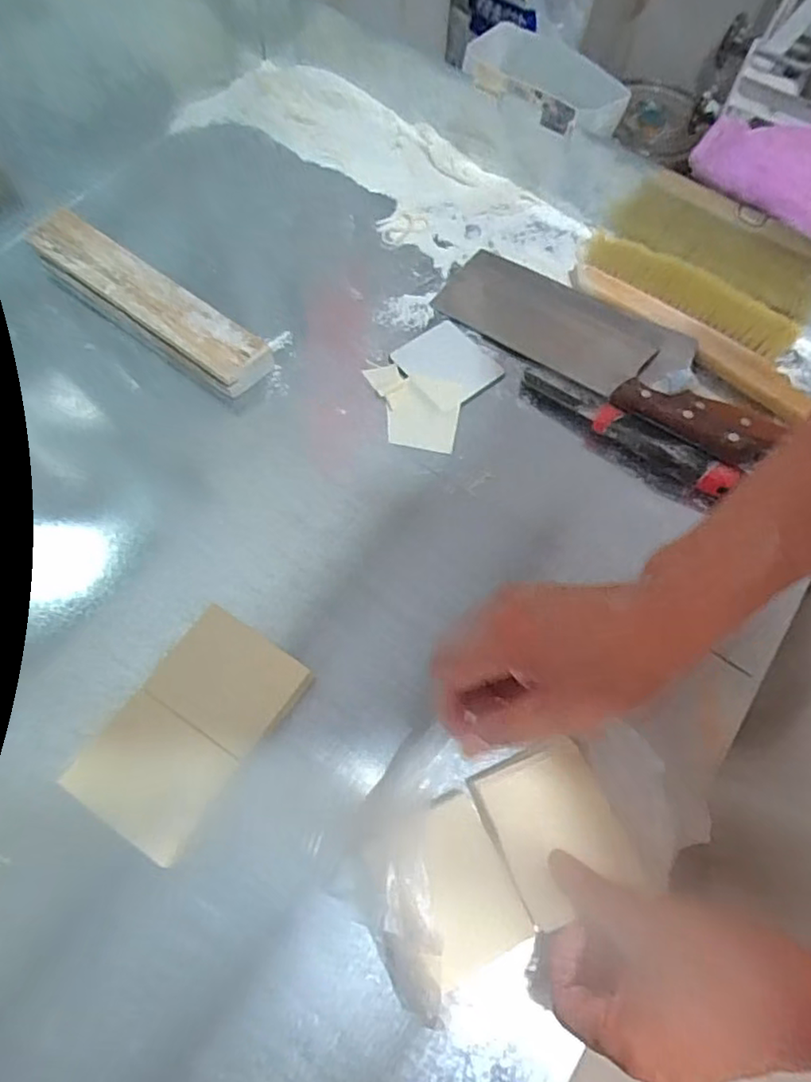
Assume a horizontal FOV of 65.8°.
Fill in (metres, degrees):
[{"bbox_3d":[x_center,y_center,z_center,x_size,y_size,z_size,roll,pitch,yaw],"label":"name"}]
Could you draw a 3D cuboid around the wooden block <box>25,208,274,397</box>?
[{"bbox_3d":[-0.235,-0.217,0.577,0.270,0.037,0.057,35,69,13],"label":"wooden block"}]

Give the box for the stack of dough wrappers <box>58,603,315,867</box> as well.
[{"bbox_3d":[-0.144,0.126,0.430,0.090,0.025,0.152,34,69,13],"label":"stack of dough wrappers"}]

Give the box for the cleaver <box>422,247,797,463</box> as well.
[{"bbox_3d":[0.183,-0.182,0.576,0.326,0.024,0.101,38,70,14],"label":"cleaver"}]

